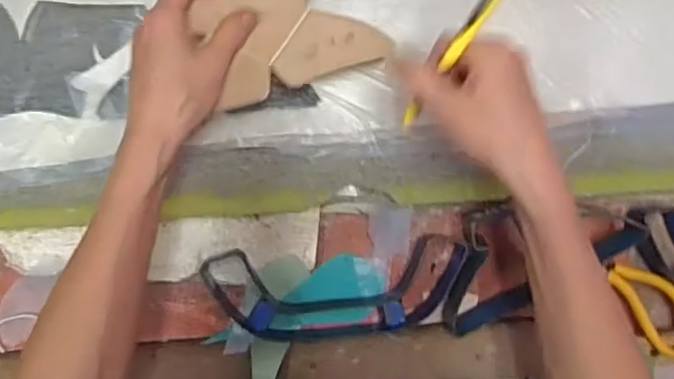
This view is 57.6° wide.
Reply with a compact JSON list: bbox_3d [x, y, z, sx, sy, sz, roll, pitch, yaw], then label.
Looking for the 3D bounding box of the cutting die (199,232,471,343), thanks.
[{"bbox_3d":[0.001,0.091,0.554,0.233,0.031,0.083,-3,94,-5],"label":"cutting die"}]

